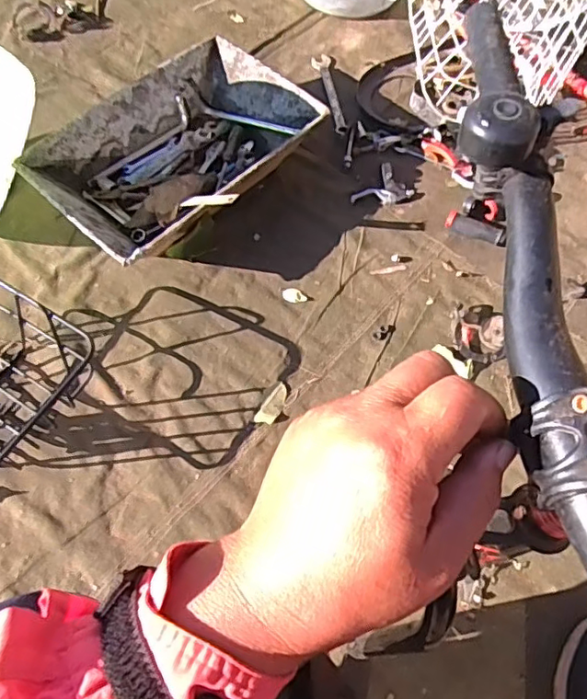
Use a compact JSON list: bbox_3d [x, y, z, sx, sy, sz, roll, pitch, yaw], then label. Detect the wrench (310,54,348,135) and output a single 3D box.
[{"bbox_3d":[0.071,-0.517,1.139,0.040,0.011,0.227,-7,63,-4],"label":"wrench"}]

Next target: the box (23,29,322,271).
[{"bbox_3d":[-0.197,-0.346,1.028,0.315,0.117,0.475,41,70,18],"label":"box"}]

